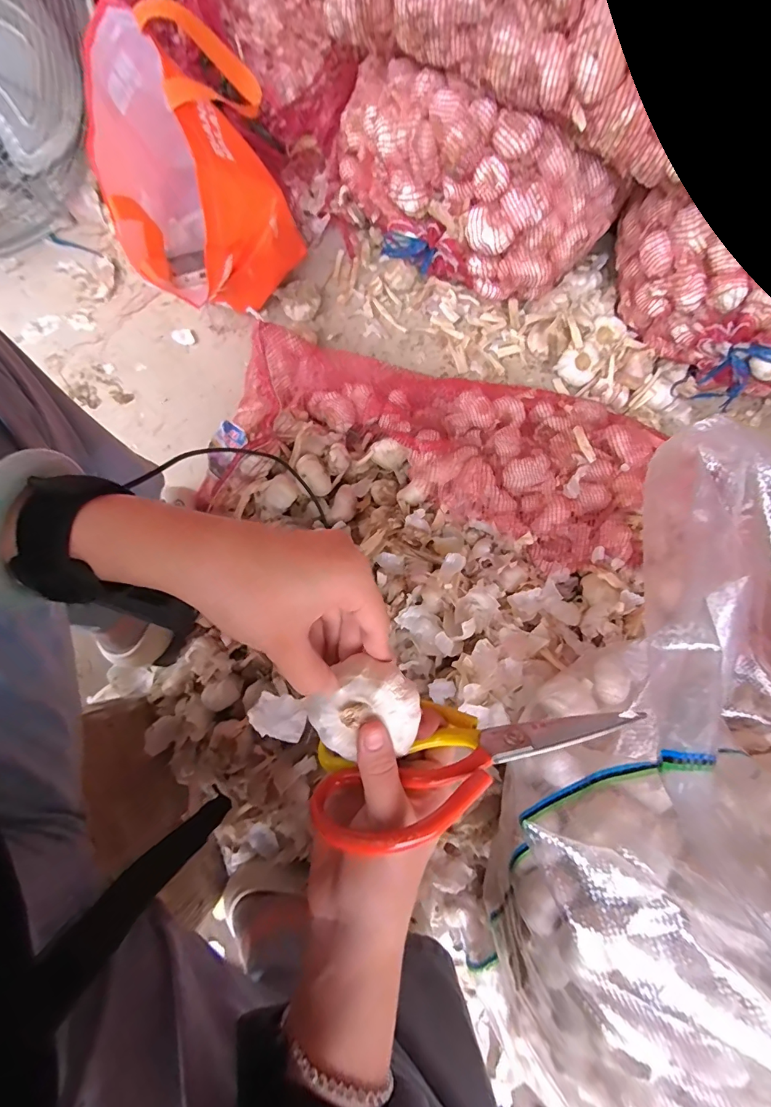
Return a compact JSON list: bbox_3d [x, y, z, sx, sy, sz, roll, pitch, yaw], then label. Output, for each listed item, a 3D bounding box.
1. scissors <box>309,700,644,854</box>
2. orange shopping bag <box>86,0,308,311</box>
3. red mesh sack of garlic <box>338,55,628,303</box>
[{"bbox_3d":[0.050,0.119,0.256,0.188,0.078,0.015,-17,110,0],"label":"scissors"},{"bbox_3d":[-0.238,-0.473,0.578,0.202,0.288,0.264,-18,80,-3],"label":"orange shopping bag"},{"bbox_3d":[0.102,-0.471,0.574,0.382,0.190,0.143,21,80,4],"label":"red mesh sack of garlic"}]

